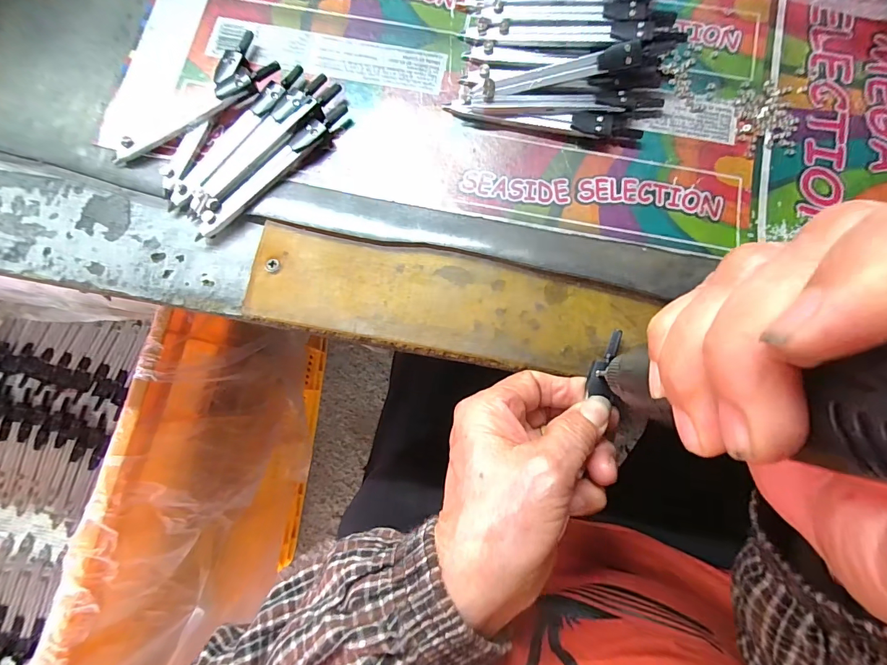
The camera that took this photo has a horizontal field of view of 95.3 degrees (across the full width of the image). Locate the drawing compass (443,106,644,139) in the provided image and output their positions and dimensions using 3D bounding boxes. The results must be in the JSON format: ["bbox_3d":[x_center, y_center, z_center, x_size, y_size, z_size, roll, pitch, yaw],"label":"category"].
[{"bbox_3d":[0.058,-0.127,0.239,0.112,0.010,0.014,11,82,4],"label":"drawing compass"}]

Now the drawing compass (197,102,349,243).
[{"bbox_3d":[-0.101,-0.096,0.240,0.114,0.010,0.013,-43,82,-5],"label":"drawing compass"}]

